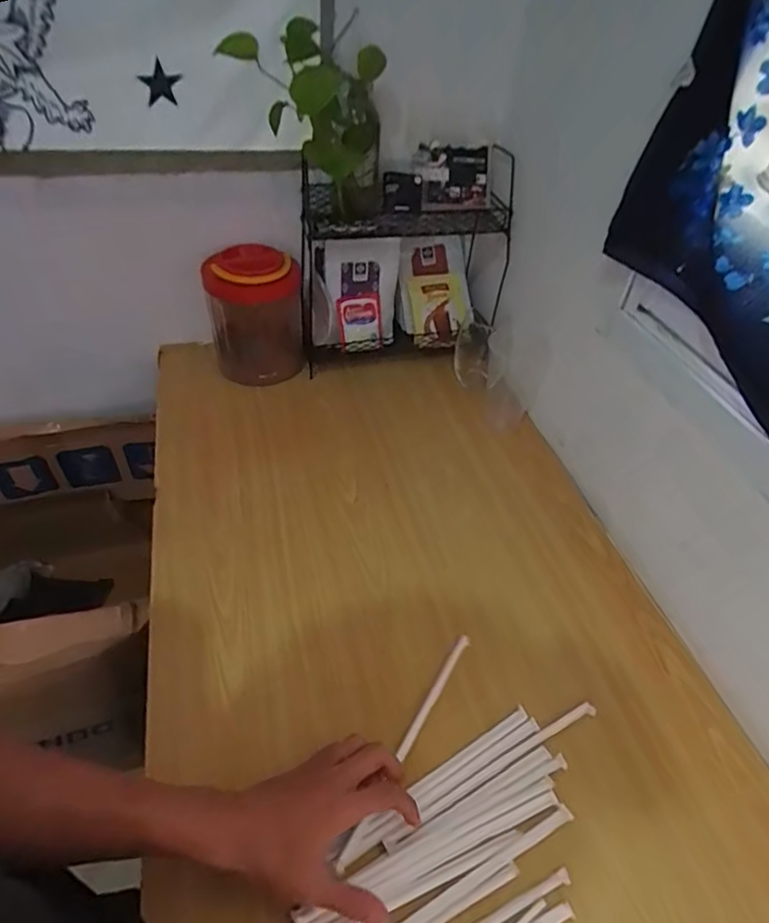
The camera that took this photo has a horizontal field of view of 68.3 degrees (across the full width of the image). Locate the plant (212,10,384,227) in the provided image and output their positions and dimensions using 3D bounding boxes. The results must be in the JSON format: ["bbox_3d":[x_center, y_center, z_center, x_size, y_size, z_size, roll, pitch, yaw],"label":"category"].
[{"bbox_3d":[-0.094,-0.435,0.741,0.185,0.220,0.158,5,43,-1],"label":"plant"}]

